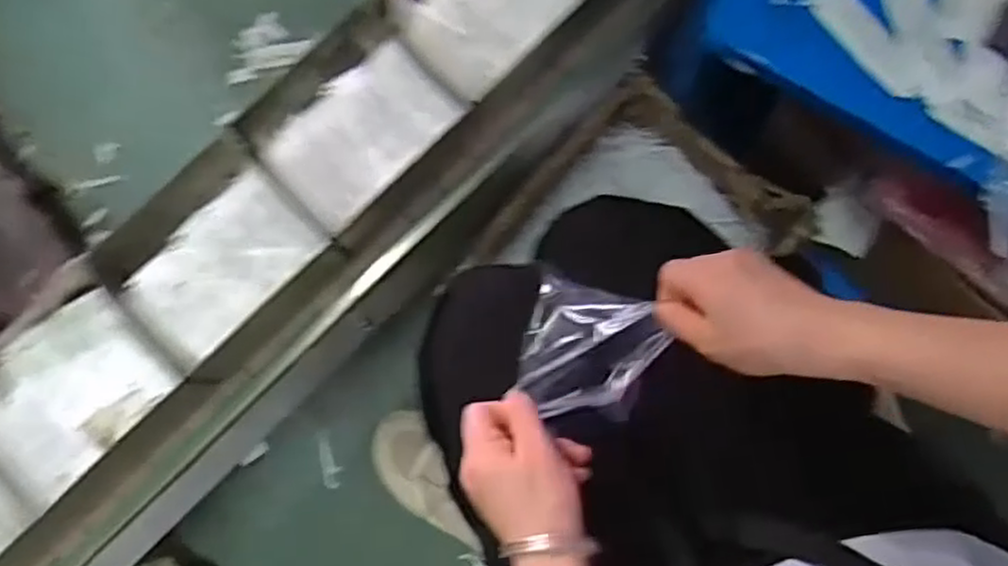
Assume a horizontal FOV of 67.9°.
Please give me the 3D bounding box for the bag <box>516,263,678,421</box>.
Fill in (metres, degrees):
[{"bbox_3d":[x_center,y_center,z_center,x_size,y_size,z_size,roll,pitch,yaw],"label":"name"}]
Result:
[{"bbox_3d":[0.054,0.044,0.512,0.093,0.032,0.085,23,97,17],"label":"bag"}]

